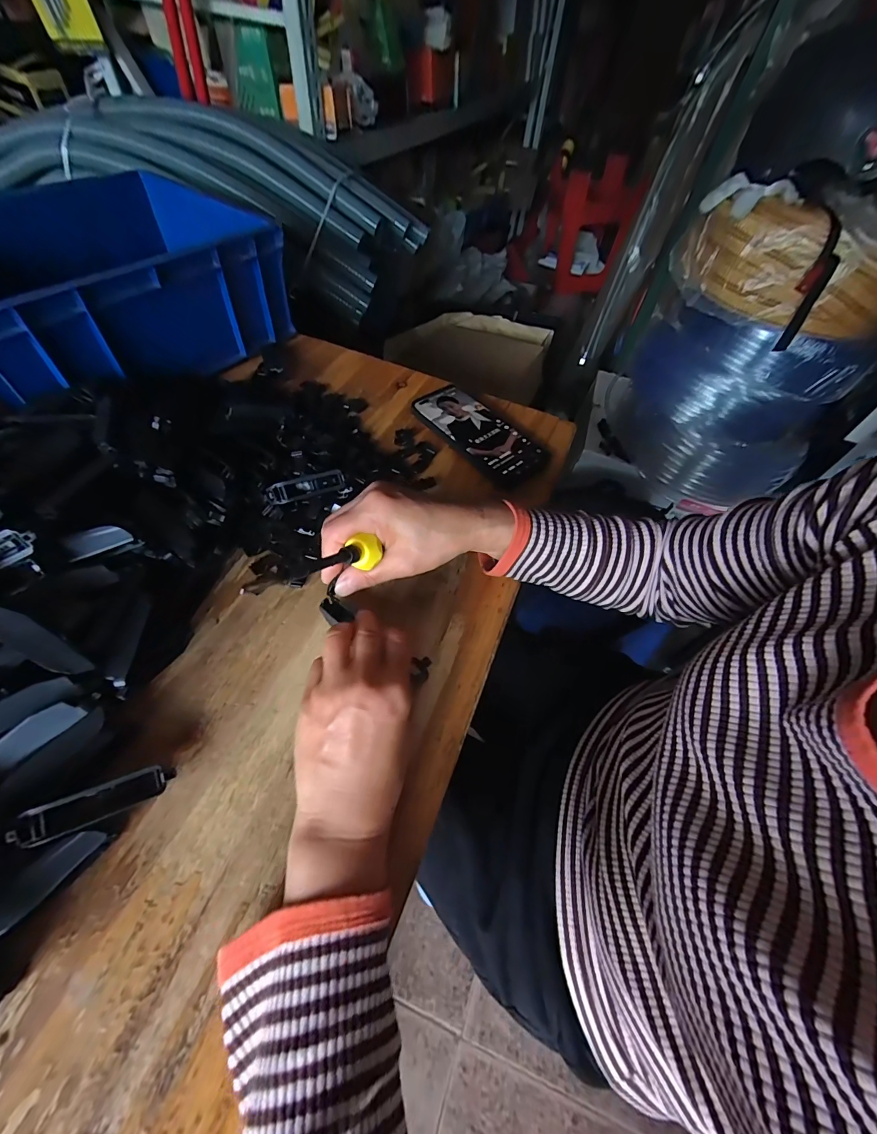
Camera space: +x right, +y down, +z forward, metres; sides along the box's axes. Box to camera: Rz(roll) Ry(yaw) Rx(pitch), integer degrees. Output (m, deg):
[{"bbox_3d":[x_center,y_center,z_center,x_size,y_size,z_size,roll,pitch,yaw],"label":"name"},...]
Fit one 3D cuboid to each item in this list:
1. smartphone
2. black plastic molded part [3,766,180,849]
[{"bbox_3d":[0.047,-0.156,0.468,0.079,0.015,0.163,-33,65,-24],"label":"smartphone"},{"bbox_3d":[-0.194,0.134,0.230,0.071,0.006,0.018,-12,57,-31],"label":"black plastic molded part"}]

